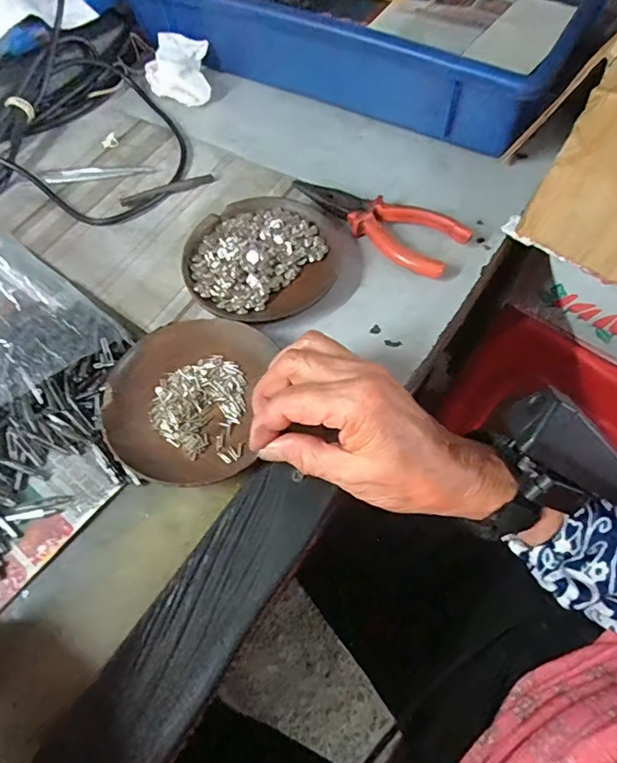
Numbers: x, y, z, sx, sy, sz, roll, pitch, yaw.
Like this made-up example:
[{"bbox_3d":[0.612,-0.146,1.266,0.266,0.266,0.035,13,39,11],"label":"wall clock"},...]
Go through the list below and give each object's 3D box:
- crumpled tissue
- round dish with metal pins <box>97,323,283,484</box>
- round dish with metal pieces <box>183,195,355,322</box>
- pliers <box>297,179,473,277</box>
[{"bbox_3d":[-0.122,-0.294,0.472,0.063,0.043,0.063,-17,62,-6],"label":"crumpled tissue"},{"bbox_3d":[-0.077,0.010,0.316,0.095,0.017,0.109,5,62,6],"label":"round dish with metal pins"},{"bbox_3d":[-0.033,-0.095,0.371,0.107,0.019,0.119,37,69,20],"label":"round dish with metal pieces"},{"bbox_3d":[0.048,-0.124,0.384,0.142,0.016,0.048,29,67,18],"label":"pliers"}]

